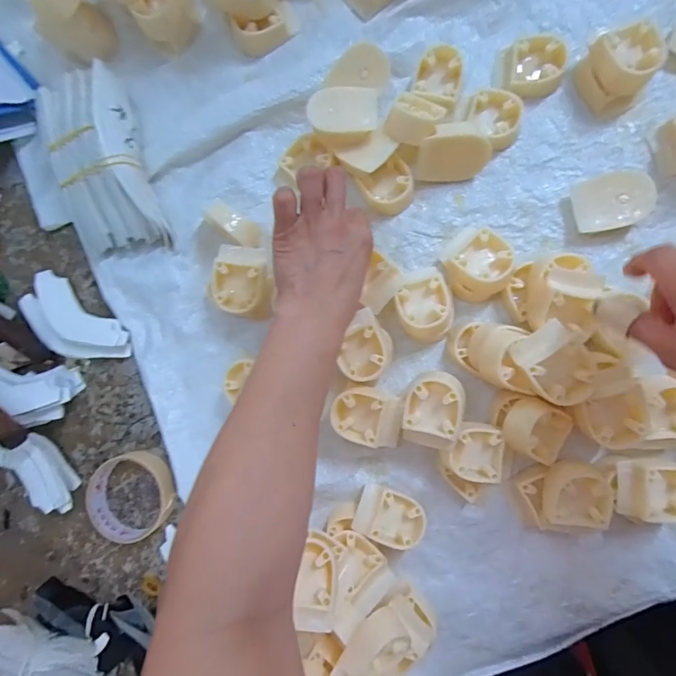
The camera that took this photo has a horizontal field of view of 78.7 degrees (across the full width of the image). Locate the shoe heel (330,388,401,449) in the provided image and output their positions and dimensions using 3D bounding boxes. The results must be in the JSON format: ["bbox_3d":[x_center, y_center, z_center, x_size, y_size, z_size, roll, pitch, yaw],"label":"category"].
[{"bbox_3d":[0.027,0.072,0.381,0.062,0.045,0.055,9,90,8],"label":"shoe heel"}]

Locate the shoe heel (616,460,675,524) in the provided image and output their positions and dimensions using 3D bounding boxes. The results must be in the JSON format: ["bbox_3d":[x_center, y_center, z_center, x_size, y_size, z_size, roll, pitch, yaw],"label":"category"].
[{"bbox_3d":[0.269,0.128,0.351,0.061,0.035,0.045,2,89,8],"label":"shoe heel"}]

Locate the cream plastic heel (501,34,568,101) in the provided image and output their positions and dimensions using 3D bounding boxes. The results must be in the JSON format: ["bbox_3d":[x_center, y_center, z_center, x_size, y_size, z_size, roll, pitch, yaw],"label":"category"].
[{"bbox_3d":[0.183,-0.253,0.385,0.054,0.023,0.047,-2,88,8],"label":"cream plastic heel"}]

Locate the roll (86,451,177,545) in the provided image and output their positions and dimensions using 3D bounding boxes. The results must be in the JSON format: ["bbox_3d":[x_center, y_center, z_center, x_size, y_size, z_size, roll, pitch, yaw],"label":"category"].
[{"bbox_3d":[-0.211,0.158,0.421,0.094,0.022,0.085,-45,84,4],"label":"roll"}]

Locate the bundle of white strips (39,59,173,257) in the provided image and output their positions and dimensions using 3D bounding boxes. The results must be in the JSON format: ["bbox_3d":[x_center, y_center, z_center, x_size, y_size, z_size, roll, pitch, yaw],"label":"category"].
[{"bbox_3d":[-0.241,-0.181,0.416,0.090,0.044,0.204,-23,86,6],"label":"bundle of white strips"}]

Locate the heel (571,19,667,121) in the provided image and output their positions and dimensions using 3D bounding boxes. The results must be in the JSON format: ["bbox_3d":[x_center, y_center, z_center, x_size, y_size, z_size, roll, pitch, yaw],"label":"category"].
[{"bbox_3d":[0.248,-0.241,0.365,0.058,0.041,0.059,0,89,8],"label":"heel"}]

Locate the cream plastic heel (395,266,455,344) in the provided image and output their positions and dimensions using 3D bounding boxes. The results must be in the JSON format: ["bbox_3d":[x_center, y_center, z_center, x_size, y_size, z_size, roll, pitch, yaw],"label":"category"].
[{"bbox_3d":[0.079,-0.031,0.381,0.048,0.041,0.069,-18,86,7],"label":"cream plastic heel"}]

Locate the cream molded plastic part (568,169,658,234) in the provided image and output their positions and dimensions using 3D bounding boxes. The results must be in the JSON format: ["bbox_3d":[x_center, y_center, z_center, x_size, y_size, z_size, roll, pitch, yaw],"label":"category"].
[{"bbox_3d":[0.245,-0.122,0.371,0.063,0.023,0.049,-13,87,7],"label":"cream molded plastic part"}]

